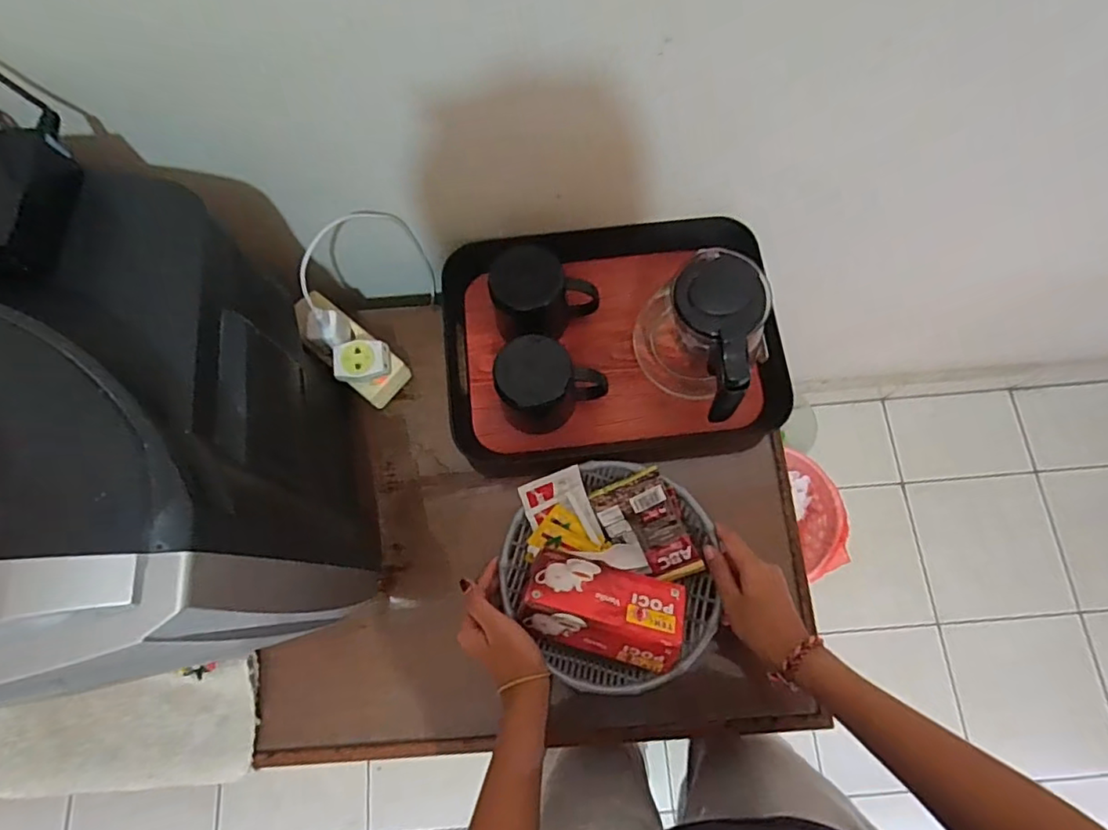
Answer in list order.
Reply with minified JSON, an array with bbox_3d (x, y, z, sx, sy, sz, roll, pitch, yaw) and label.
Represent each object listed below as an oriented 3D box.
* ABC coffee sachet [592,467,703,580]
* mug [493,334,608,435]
[{"bbox_3d":[0.090,0.114,0.578,0.073,0.009,0.107,-27,81,14],"label":"ABC coffee sachet"},{"bbox_3d":[-0.003,-0.031,0.602,0.106,0.083,0.078,-19,77,-3],"label":"mug"}]

